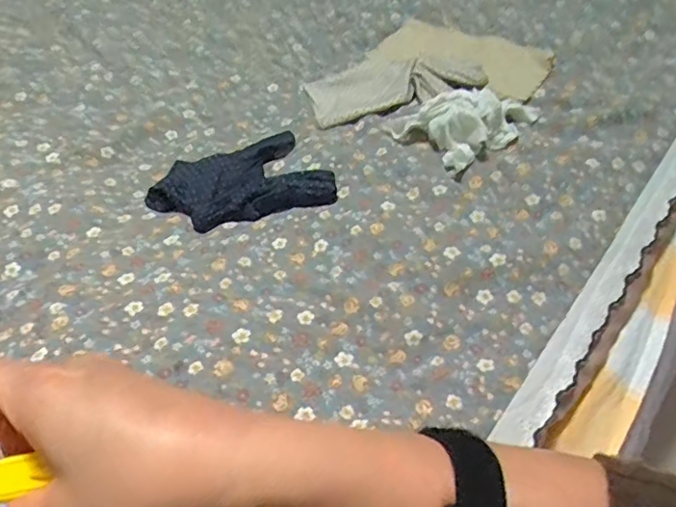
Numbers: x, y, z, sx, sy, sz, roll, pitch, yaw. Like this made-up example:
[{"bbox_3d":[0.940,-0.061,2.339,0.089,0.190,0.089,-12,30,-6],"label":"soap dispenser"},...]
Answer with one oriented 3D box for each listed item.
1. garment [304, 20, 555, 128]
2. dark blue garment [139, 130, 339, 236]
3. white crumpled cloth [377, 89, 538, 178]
[{"bbox_3d":[0.090,-0.211,0.629,0.250,0.033,0.170,-7,45,-1],"label":"garment"},{"bbox_3d":[-0.091,-0.069,0.527,0.158,0.017,0.108,-15,46,-8],"label":"dark blue garment"},{"bbox_3d":[0.122,-0.130,0.542,0.122,0.044,0.092,-27,49,-19],"label":"white crumpled cloth"}]

